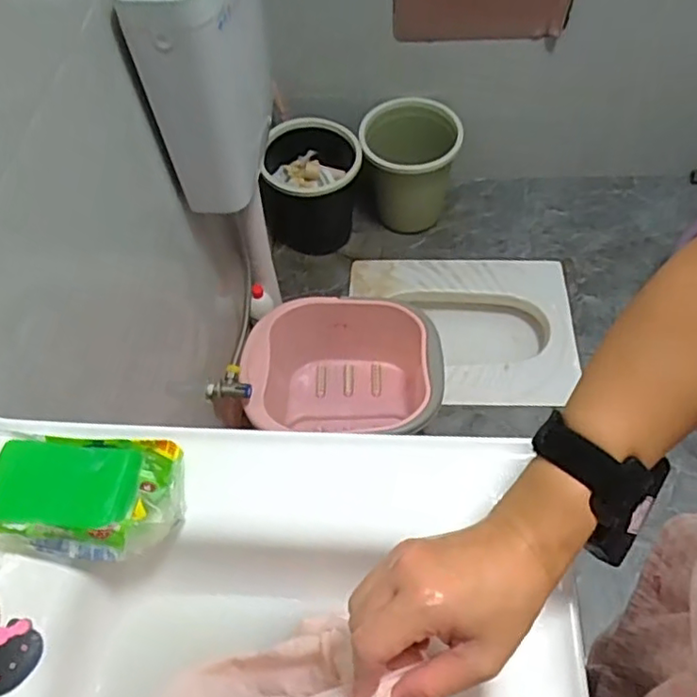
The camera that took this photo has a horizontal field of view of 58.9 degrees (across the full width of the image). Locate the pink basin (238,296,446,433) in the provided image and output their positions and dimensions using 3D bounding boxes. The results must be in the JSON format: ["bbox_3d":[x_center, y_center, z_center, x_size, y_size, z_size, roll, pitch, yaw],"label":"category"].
[{"bbox_3d":[-0.003,0.075,1.340,0.384,0.263,0.292,1,58,4],"label":"pink basin"}]

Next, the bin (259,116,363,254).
[{"bbox_3d":[-0.094,-0.409,1.657,0.262,0.278,0.275,-8,57,-1],"label":"bin"}]

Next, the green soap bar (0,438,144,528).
[{"bbox_3d":[-0.209,0.098,0.451,0.100,0.021,0.056,2,58,5],"label":"green soap bar"}]

